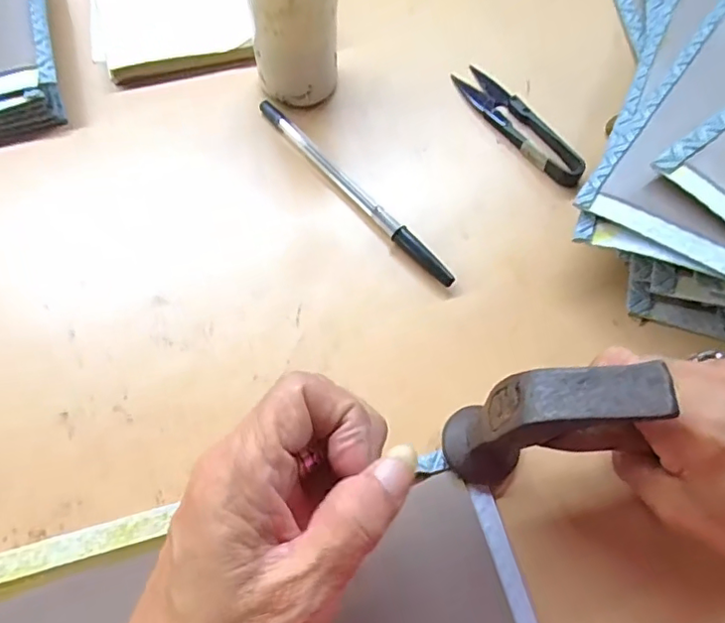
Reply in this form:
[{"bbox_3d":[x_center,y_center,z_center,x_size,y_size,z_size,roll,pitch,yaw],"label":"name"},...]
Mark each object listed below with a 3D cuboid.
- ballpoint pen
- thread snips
[{"bbox_3d":[-0.006,-0.065,0.298,0.008,0.009,0.147,-38,73,-17],"label":"ballpoint pen"},{"bbox_3d":[0.089,-0.108,0.321,0.023,0.009,0.098,-32,72,-15],"label":"thread snips"}]

